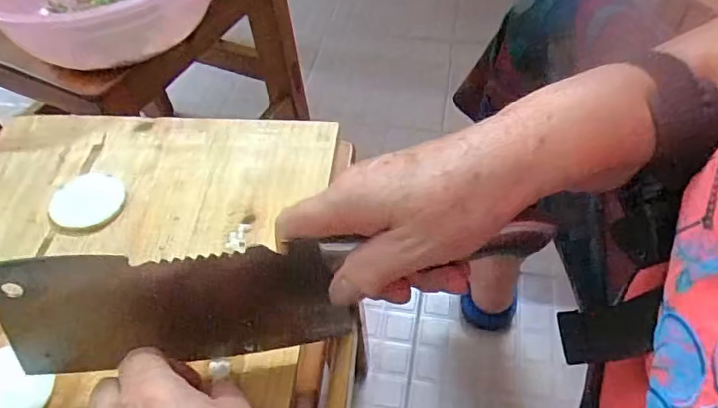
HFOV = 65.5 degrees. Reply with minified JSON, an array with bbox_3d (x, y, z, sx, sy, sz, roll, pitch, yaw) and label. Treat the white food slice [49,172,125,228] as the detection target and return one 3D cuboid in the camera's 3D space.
[{"bbox_3d":[-0.211,-0.004,0.435,0.054,0.005,0.054,-1,50,2],"label":"white food slice"}]

